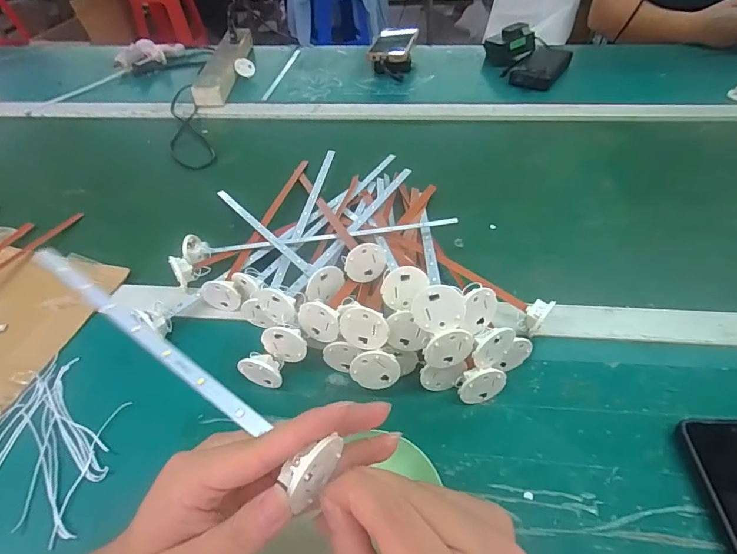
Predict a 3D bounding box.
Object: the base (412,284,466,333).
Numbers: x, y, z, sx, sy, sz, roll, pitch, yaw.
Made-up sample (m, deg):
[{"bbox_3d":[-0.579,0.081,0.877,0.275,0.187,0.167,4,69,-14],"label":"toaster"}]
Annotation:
[{"bbox_3d":[0.051,0.023,0.309,0.036,0.036,0.006,-12,20,9],"label":"base"}]

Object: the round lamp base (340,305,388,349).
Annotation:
[{"bbox_3d":[-0.004,0.039,0.330,0.038,0.038,0.006,-2,28,19],"label":"round lamp base"}]

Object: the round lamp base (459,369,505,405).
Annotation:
[{"bbox_3d":[0.090,0.087,0.343,0.037,0.036,0.015,-10,47,-7],"label":"round lamp base"}]

